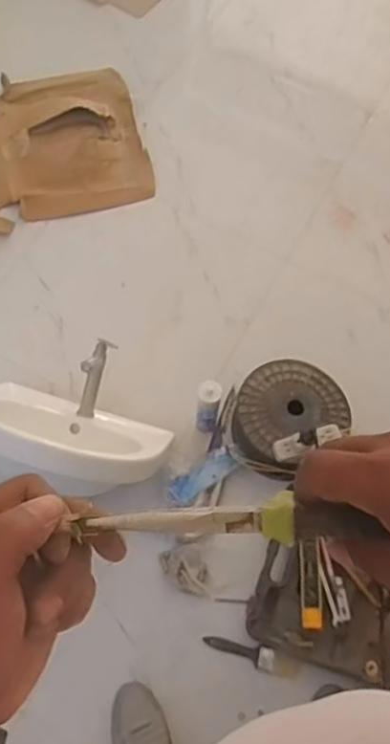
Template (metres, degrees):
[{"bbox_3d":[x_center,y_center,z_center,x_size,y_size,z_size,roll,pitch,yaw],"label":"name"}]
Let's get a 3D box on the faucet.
[{"bbox_3d":[-0.223,0.016,1.371,0.042,0.120,0.170,18,105,7],"label":"faucet"}]

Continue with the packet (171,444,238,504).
[{"bbox_3d":[0.024,0.220,1.377,0.173,0.020,0.061,-38,72,-17],"label":"packet"}]

